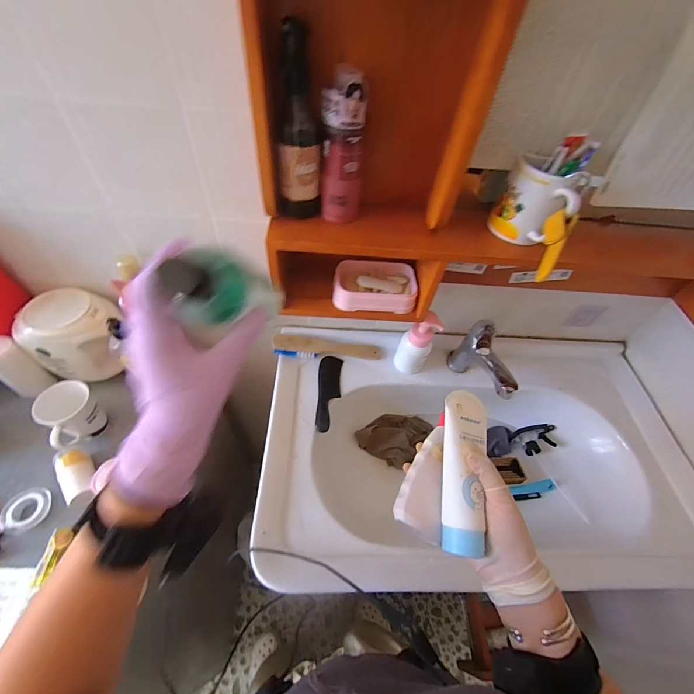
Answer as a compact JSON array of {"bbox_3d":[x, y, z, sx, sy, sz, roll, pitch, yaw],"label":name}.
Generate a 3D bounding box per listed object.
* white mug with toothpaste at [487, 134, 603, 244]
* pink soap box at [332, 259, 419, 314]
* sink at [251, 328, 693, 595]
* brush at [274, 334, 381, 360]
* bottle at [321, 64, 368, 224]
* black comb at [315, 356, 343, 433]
[{"bbox_3d":[0.251,-0.194,0.433,0.096,0.116,0.083,28,55,15],"label":"white mug with toothpaste"},{"bbox_3d":[0.048,-0.106,0.561,0.137,0.030,0.100,5,53,-2],"label":"pink soap box"},{"bbox_3d":[0.256,0.216,0.697,0.818,0.172,0.480,3,53,-4],"label":"sink"},{"bbox_3d":[-0.041,0.004,0.721,0.226,0.052,0.033,1,53,-5],"label":"brush"},{"bbox_3d":[-0.002,-0.244,0.413,0.049,0.159,0.059,8,53,0],"label":"bottle"},{"bbox_3d":[-0.037,0.092,0.676,0.047,0.007,0.168,5,53,-2],"label":"black comb"}]

